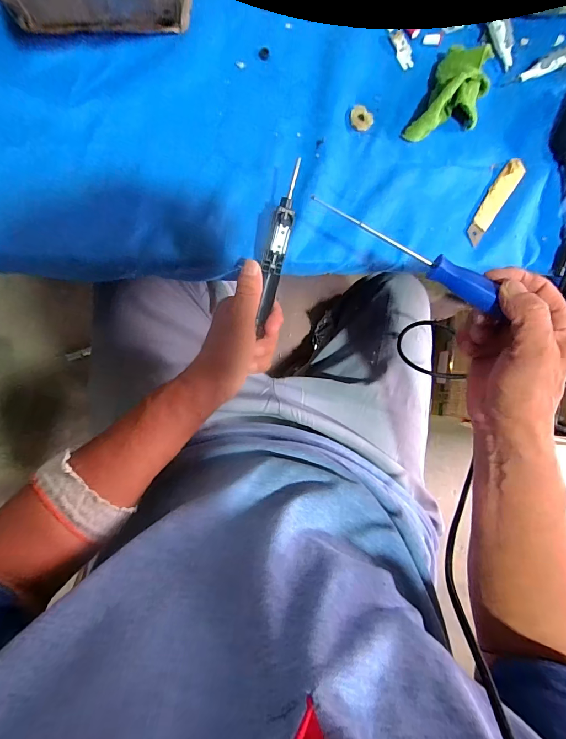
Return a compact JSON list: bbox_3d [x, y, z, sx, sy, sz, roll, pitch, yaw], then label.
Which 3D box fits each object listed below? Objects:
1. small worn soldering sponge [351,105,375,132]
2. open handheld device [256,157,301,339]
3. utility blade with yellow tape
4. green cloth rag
[{"bbox_3d":[0.082,-0.262,0.380,0.025,0.006,0.025,43,83,-4],"label":"small worn soldering sponge"},{"bbox_3d":[-0.006,-0.104,0.325,0.017,0.010,0.144,10,109,-8],"label":"open handheld device"},{"bbox_3d":[0.232,-0.185,0.398,0.022,0.005,0.109,36,83,-5],"label":"utility blade with yellow tape"},{"bbox_3d":[0.180,-0.279,0.378,0.061,0.043,0.092,27,84,-6],"label":"green cloth rag"}]

